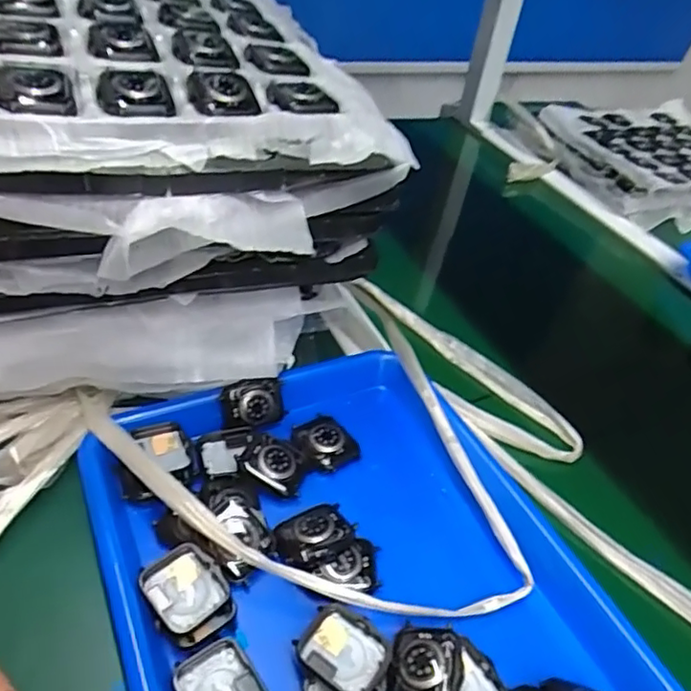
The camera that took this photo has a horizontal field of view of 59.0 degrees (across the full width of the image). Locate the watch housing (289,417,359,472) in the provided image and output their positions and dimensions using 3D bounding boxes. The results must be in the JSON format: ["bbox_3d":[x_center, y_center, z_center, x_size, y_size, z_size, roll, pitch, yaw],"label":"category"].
[{"bbox_3d":[-0.016,0.070,0.436,0.039,0.015,0.043,-15,46,-26],"label":"watch housing"}]

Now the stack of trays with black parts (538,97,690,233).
[{"bbox_3d":[0.498,-0.290,0.935,0.340,0.050,0.279,-10,44,-22],"label":"stack of trays with black parts"}]

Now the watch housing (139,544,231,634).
[{"bbox_3d":[-0.088,0.132,0.333,0.041,0.009,0.038,36,47,28],"label":"watch housing"}]

